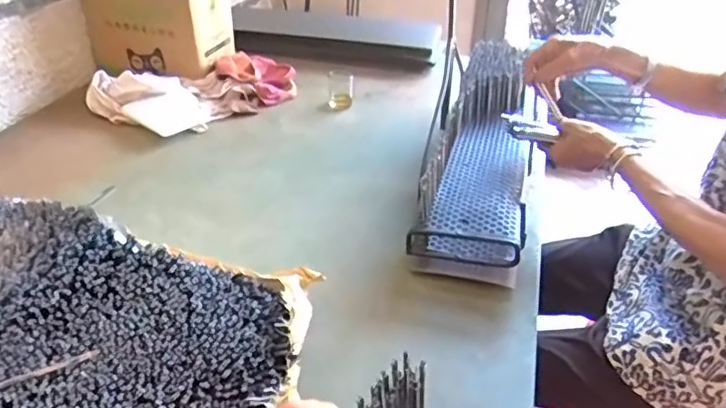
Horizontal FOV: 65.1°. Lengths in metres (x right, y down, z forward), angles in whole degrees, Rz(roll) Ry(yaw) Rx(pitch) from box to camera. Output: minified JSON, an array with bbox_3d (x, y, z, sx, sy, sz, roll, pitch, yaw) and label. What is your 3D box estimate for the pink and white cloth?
[{"bbox_3d":[-0.365,-0.266,1.283,0.422,0.076,0.245,-28,44,-35],"label":"pink and white cloth"}]

